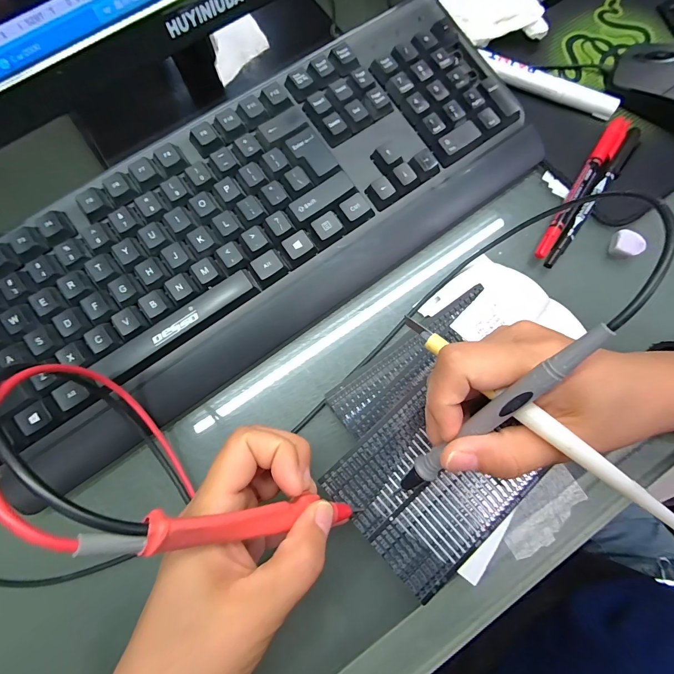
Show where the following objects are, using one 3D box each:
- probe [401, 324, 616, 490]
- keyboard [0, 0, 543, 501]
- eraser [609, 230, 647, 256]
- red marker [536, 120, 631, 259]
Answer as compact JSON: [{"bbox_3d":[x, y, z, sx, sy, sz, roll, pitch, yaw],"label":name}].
[{"bbox_3d":[0.068,0.039,0.161,0.010,0.123,0.007,40,35,8],"label":"probe"},{"bbox_3d":[-0.056,-0.083,0.246,0.422,0.039,0.151,-36,80,-8],"label":"keyboard"},{"bbox_3d":[0.219,-0.071,0.263,0.021,0.006,0.020,19,77,4],"label":"eraser"},{"bbox_3d":[0.190,-0.118,0.271,0.015,0.012,0.139,34,79,7],"label":"red marker"}]

